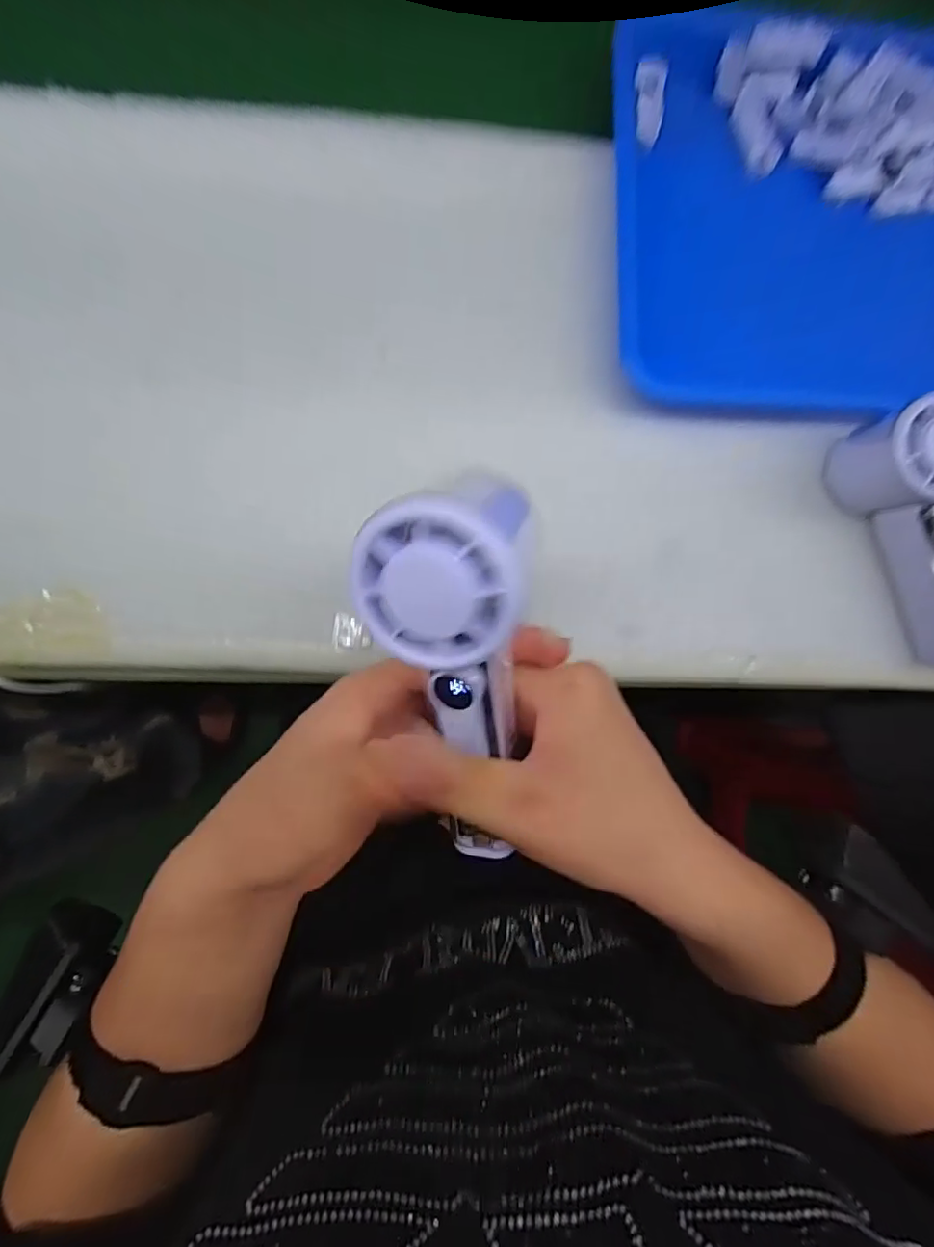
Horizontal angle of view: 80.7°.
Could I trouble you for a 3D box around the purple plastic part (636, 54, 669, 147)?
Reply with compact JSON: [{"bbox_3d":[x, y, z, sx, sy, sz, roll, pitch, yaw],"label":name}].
[{"bbox_3d":[0.117,-0.335,0.354,0.020,0.009,0.051,6,86,-5],"label":"purple plastic part"}]

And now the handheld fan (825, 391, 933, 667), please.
[{"bbox_3d":[0.282,-0.051,0.329,0.054,0.058,0.155,-24,89,-6],"label":"handheld fan"}]

